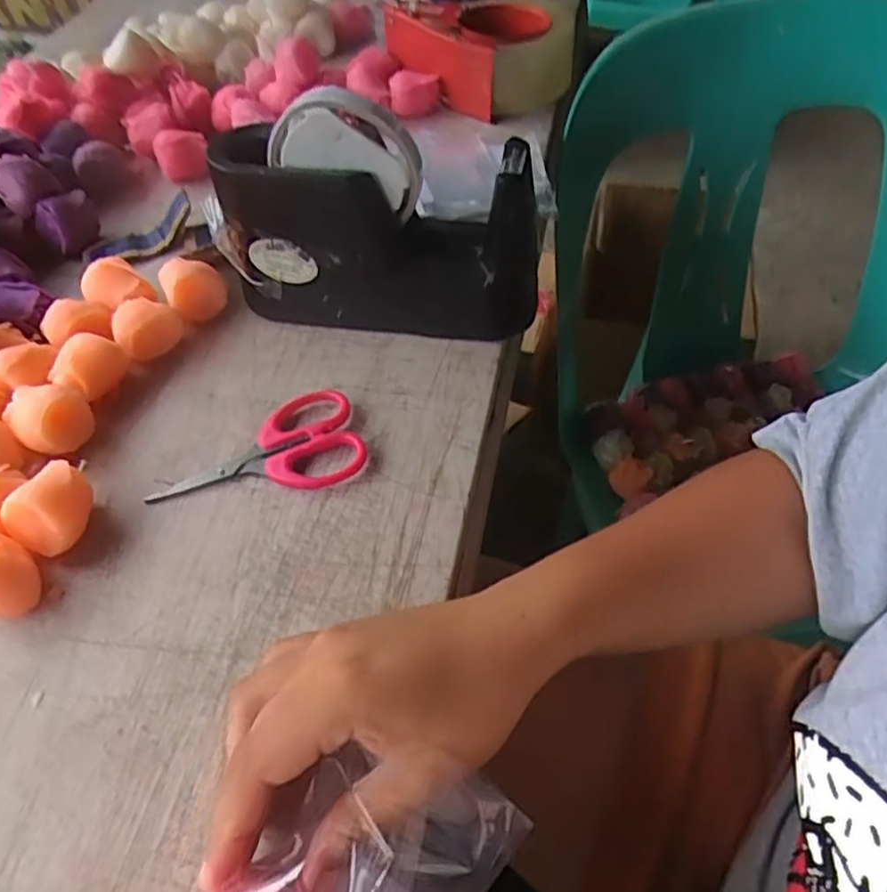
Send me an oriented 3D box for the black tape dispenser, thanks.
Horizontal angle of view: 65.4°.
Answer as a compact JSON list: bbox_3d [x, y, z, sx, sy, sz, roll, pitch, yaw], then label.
[{"bbox_3d":[-0.039,-0.131,0.400,0.186,0.128,0.058,4,53,9],"label":"black tape dispenser"}]

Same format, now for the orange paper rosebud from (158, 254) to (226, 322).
[{"bbox_3d":[-0.160,-0.102,0.444,0.036,0.038,0.033,-25,54,-14],"label":"orange paper rosebud"}]

